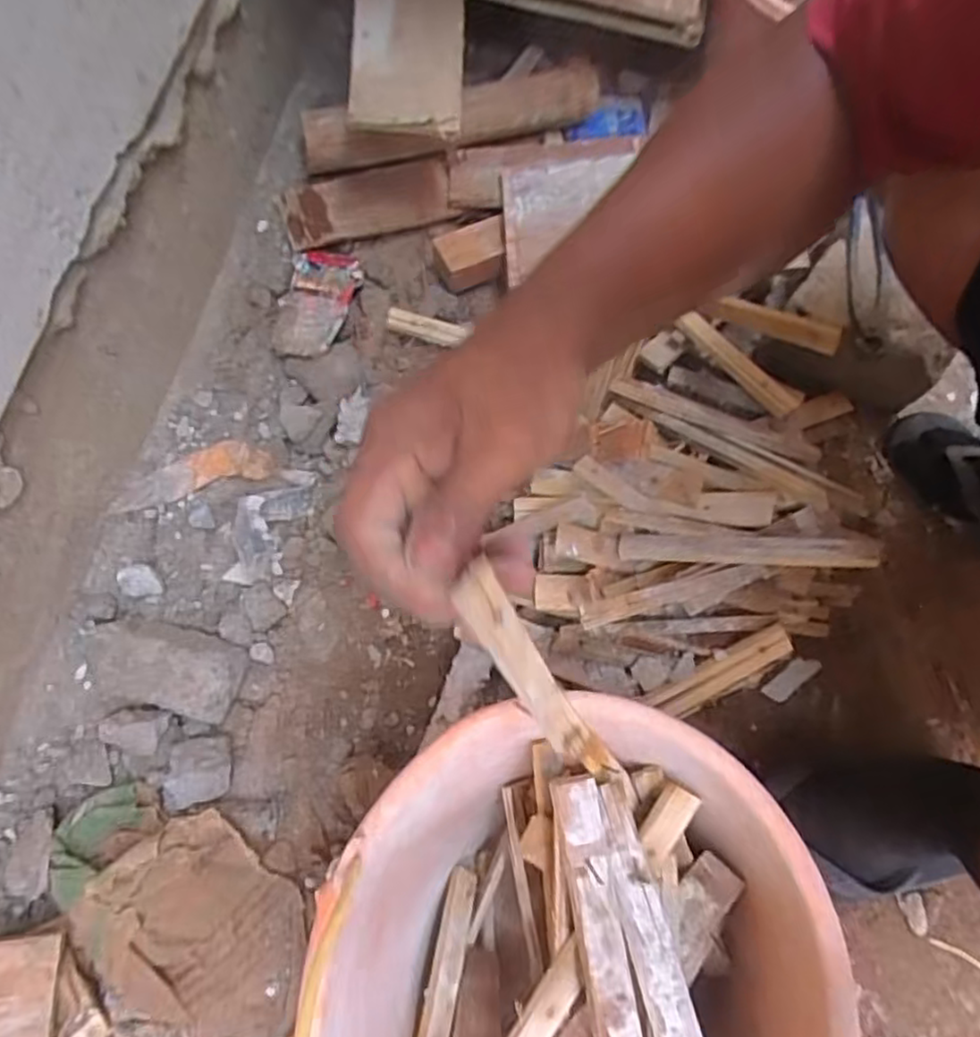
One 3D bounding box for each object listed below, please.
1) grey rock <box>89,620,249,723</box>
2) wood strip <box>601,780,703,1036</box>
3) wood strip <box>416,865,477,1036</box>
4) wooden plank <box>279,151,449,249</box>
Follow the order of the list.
[{"bbox_3d":[-0.282,0.132,0.584,0.122,0.053,0.078,12,75,1],"label":"grey rock"},{"bbox_3d":[0.099,0.265,0.401,0.028,0.013,0.200,-14,76,-6],"label":"wood strip"},{"bbox_3d":[-0.032,0.330,0.488,0.022,0.011,0.158,11,29,3],"label":"wood strip"},{"bbox_3d":[-0.134,-0.355,0.753,0.189,0.029,0.075,-19,76,-7],"label":"wooden plank"}]

